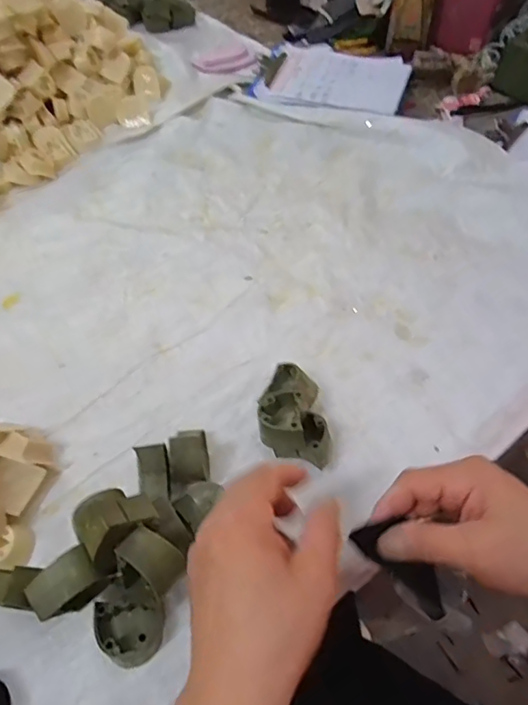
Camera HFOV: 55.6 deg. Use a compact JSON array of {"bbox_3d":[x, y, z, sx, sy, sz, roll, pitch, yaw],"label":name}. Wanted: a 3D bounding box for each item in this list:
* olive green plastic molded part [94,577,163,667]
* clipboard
[{"bbox_3d":[-0.094,0.194,0.356,0.043,0.023,0.048,-30,62,-16],"label":"olive green plastic molded part"},{"bbox_3d":[0.110,-0.435,0.777,0.223,0.017,0.183,15,60,11],"label":"clipboard"}]

